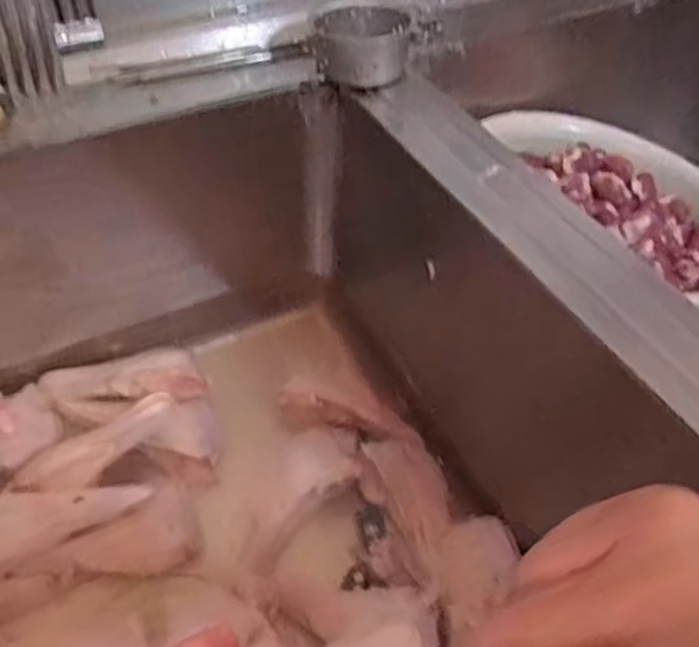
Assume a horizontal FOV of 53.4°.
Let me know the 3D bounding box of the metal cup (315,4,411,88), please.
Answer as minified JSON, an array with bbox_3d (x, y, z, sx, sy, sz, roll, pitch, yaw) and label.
[{"bbox_3d":[0.010,-0.205,0.505,0.062,0.031,0.062,2,48,-2],"label":"metal cup"}]

